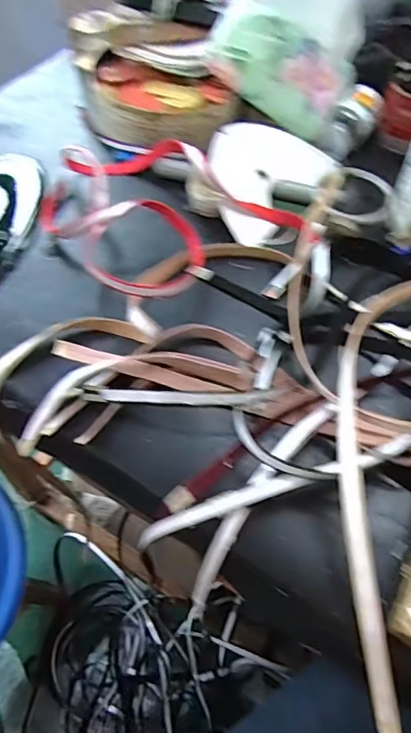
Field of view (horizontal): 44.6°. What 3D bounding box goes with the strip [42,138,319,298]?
[{"bbox_3d":[-0.038,-0.171,0.506,0.245,0.059,0.208,-20,60,-12],"label":"strip"}]

